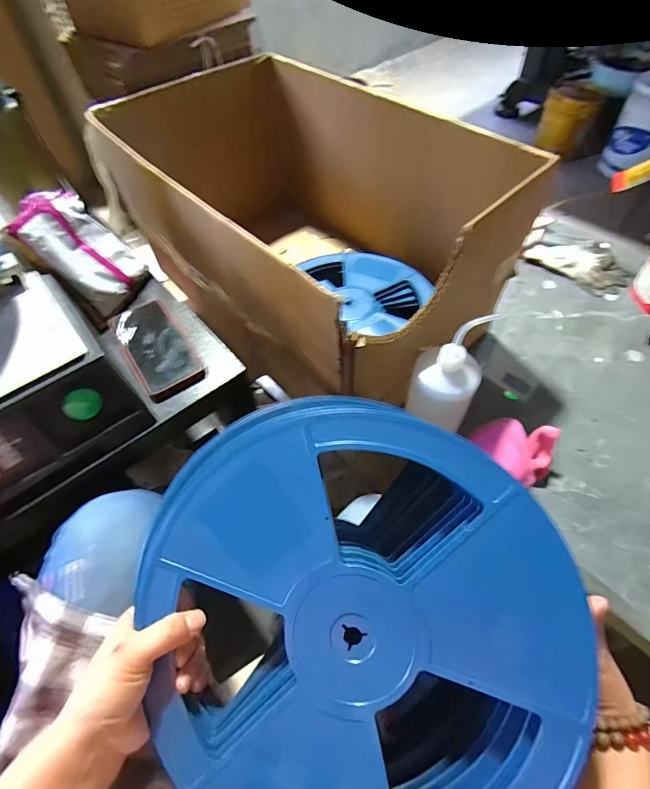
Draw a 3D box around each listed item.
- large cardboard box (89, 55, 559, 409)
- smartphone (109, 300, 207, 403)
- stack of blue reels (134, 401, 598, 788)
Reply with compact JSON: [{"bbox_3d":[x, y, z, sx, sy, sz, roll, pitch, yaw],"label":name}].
[{"bbox_3d":[-0.045,-0.305,0.766,0.425,0.344,0.693,-36,61,-20],"label":"large cardboard box"},{"bbox_3d":[-0.224,-0.069,0.532,0.075,0.011,0.170,-32,60,-18],"label":"smartphone"},{"bbox_3d":[0.018,0.178,0.335,0.324,0.098,0.319,18,86,9],"label":"stack of blue reels"}]

